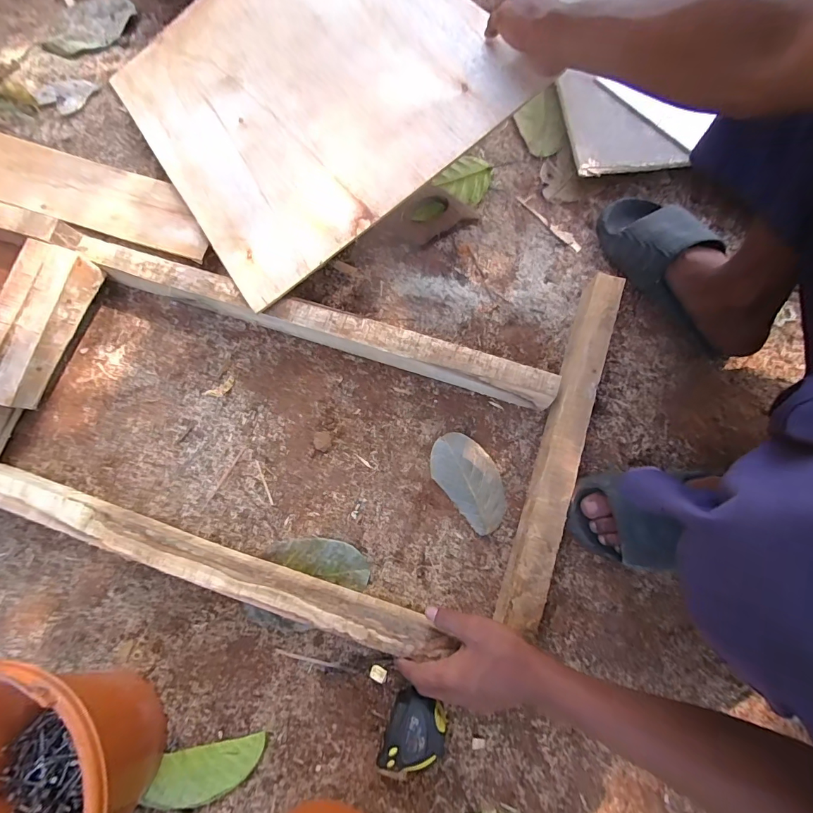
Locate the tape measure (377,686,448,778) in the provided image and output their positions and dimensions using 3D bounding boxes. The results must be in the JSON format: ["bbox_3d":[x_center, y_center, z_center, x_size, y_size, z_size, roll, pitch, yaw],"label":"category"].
[{"bbox_3d":[0.010,0.372,0.471,0.062,0.041,0.080,16,79,4],"label":"tape measure"}]

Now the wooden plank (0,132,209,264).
[{"bbox_3d":[-0.542,-0.349,0.640,0.537,0.019,0.109,18,79,5],"label":"wooden plank"}]

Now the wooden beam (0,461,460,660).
[{"bbox_3d":[-0.258,0.184,0.505,0.619,0.059,0.046,17,79,5],"label":"wooden beam"}]

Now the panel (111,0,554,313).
[{"bbox_3d":[-0.153,-0.472,0.593,0.470,0.014,0.538,-36,74,4],"label":"panel"}]

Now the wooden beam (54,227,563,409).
[{"bbox_3d":[-0.104,-0.105,0.568,0.618,0.063,0.044,17,79,4],"label":"wooden beam"}]

